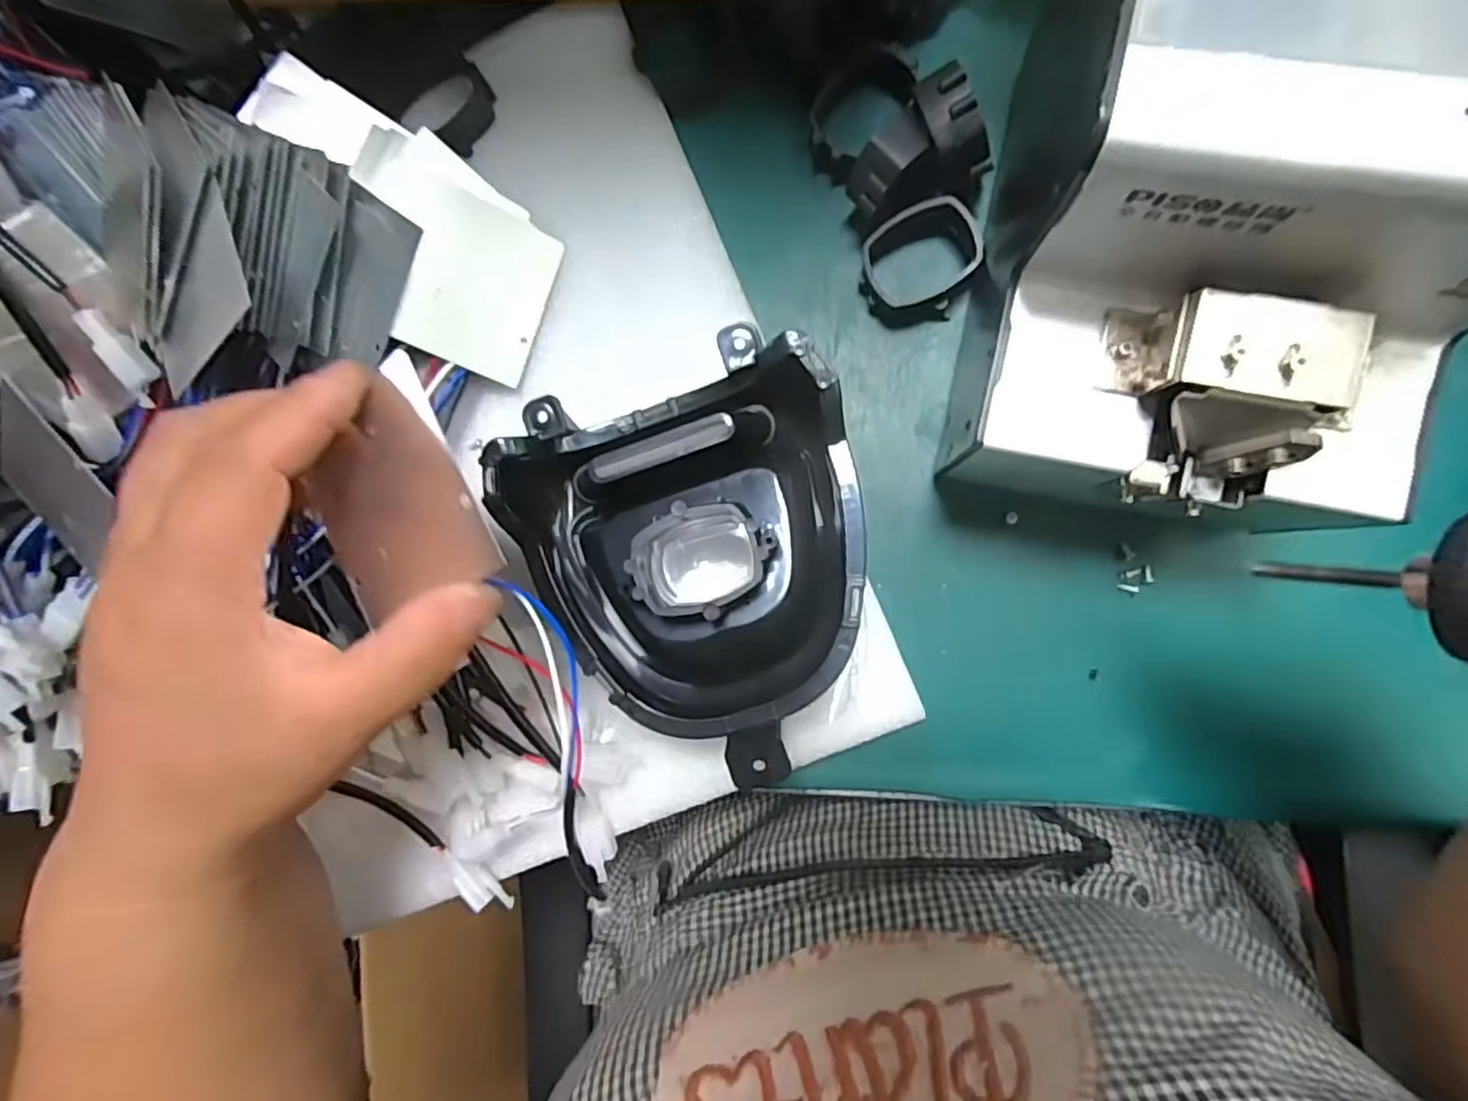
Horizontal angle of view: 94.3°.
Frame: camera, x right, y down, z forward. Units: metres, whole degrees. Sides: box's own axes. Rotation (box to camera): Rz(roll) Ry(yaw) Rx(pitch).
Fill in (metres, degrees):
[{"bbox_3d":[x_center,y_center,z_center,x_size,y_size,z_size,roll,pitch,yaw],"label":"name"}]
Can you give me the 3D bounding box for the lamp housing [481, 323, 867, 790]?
[{"bbox_3d":[-0.008,0.006,0.270,0.131,0.066,0.154,-19,87,8],"label":"lamp housing"}]

